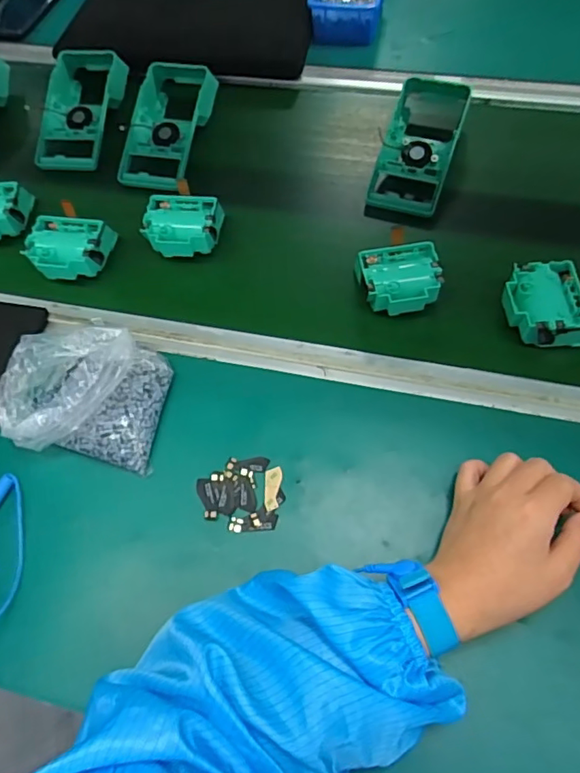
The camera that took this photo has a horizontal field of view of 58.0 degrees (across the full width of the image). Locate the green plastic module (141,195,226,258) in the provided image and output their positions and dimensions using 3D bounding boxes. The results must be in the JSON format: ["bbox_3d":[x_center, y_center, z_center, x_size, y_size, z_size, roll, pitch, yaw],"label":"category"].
[{"bbox_3d":[-0.115,-0.170,0.565,0.078,0.041,0.068,3,65,5],"label":"green plastic module"}]

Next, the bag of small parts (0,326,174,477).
[{"bbox_3d":[-0.182,0.001,0.462,0.135,0.054,0.121,8,66,7],"label":"bag of small parts"}]

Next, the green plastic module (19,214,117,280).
[{"bbox_3d":[-0.234,-0.145,0.560,0.080,0.037,0.071,0,65,3],"label":"green plastic module"}]

